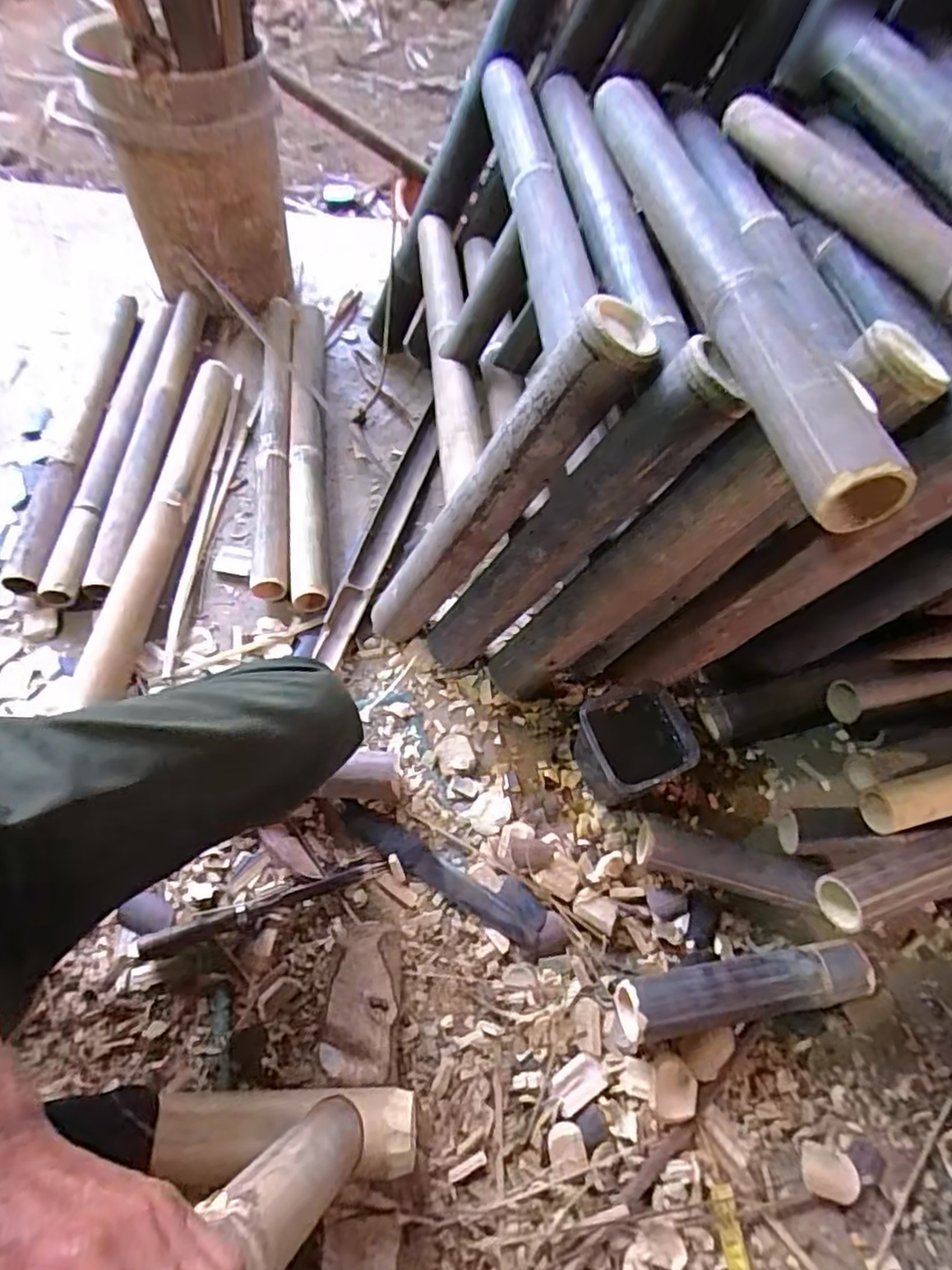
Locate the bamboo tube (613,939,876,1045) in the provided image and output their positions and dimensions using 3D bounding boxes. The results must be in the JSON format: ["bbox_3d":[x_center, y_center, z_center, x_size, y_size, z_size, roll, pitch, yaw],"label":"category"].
[{"bbox_3d":[0.281,0.375,0.661,0.271,0.062,0.058,-6,62,-8],"label":"bamboo tube"}]

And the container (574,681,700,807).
[{"bbox_3d":[0.179,0.137,0.756,0.110,0.132,0.117,-18,64,-14],"label":"container"}]

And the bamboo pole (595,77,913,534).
[{"bbox_3d":[0.184,-0.323,0.514,0.052,0.061,0.577,-7,62,-8],"label":"bamboo pole"}]

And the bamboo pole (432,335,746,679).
[{"bbox_3d":[0.077,-0.091,0.677,0.066,0.496,0.065,7,57,-31],"label":"bamboo pole"}]

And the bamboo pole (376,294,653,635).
[{"bbox_3d":[-0.001,-0.136,0.695,0.076,0.504,0.075,8,57,-31],"label":"bamboo pole"}]

